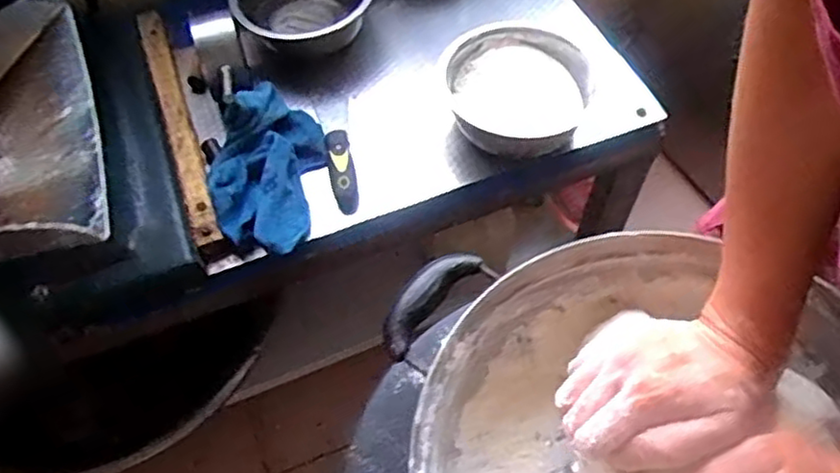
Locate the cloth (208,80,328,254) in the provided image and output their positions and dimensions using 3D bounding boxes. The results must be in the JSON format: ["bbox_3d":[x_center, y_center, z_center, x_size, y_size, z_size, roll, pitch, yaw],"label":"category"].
[{"bbox_3d":[-0.171,-0.086,0.768,0.116,0.059,0.206,3,55,5],"label":"cloth"}]

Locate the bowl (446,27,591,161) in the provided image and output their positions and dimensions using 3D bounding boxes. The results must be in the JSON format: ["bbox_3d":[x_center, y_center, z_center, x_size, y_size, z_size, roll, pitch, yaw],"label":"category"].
[{"bbox_3d":[0.118,-0.166,0.815,0.162,0.057,0.172,-1,55,2],"label":"bowl"}]

